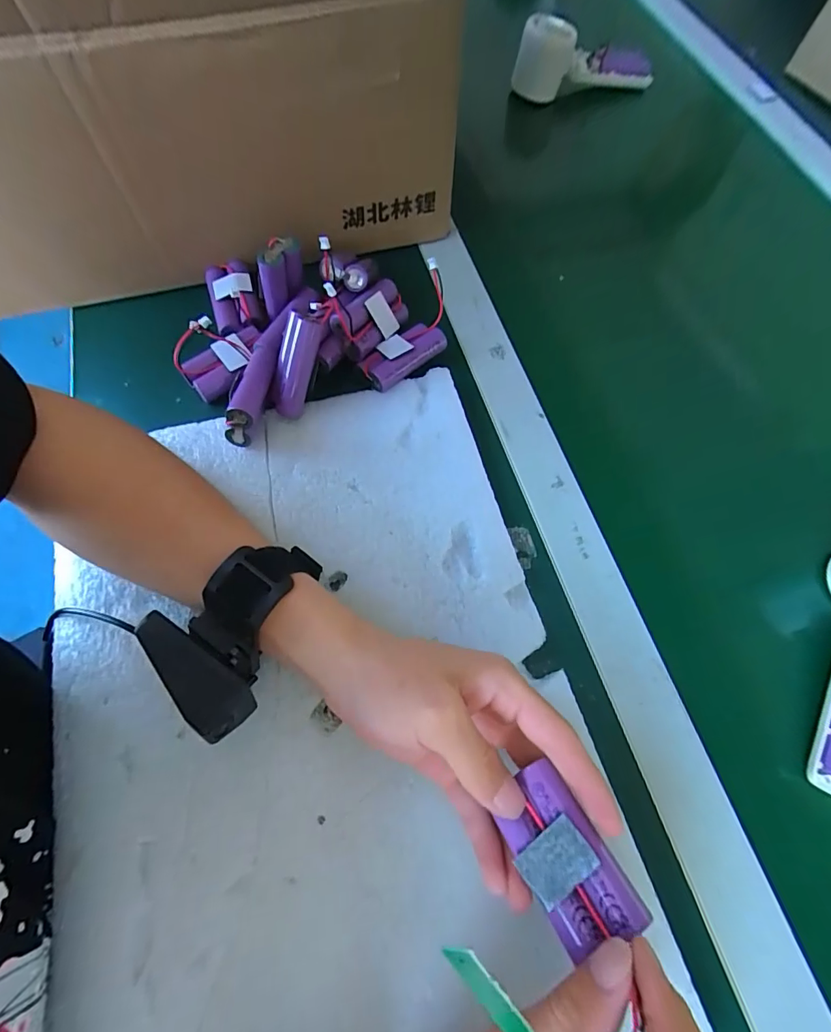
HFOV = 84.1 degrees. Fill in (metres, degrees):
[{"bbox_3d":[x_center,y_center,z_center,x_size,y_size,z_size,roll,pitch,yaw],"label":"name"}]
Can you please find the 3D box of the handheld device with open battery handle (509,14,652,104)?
[{"bbox_3d":[0.192,-0.524,0.527,0.168,0.059,0.048,-10,69,-6],"label":"handheld device with open battery handle"}]

